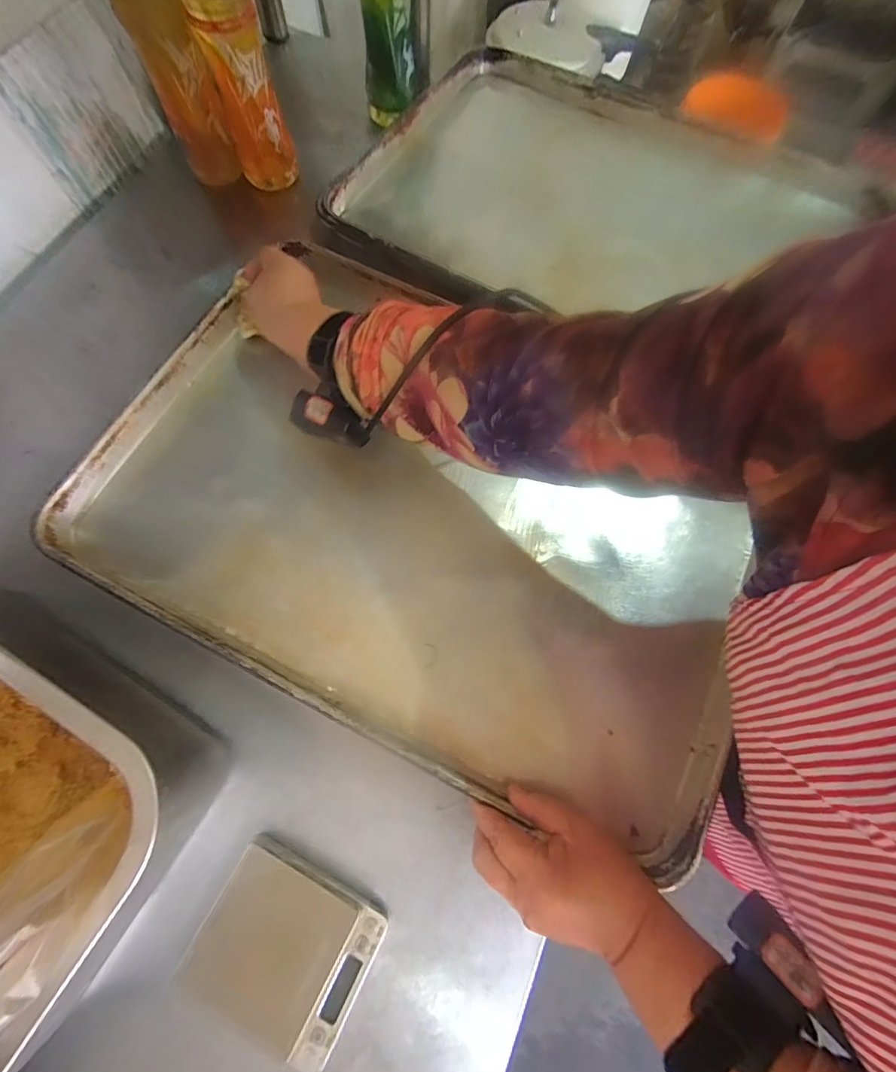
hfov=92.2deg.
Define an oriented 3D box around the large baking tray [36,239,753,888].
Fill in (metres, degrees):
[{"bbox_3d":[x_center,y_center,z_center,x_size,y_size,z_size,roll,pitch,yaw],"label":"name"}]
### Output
[{"bbox_3d":[-0.010,-0.029,0.399,0.593,0.052,0.385,26,80,7],"label":"large baking tray"}]

